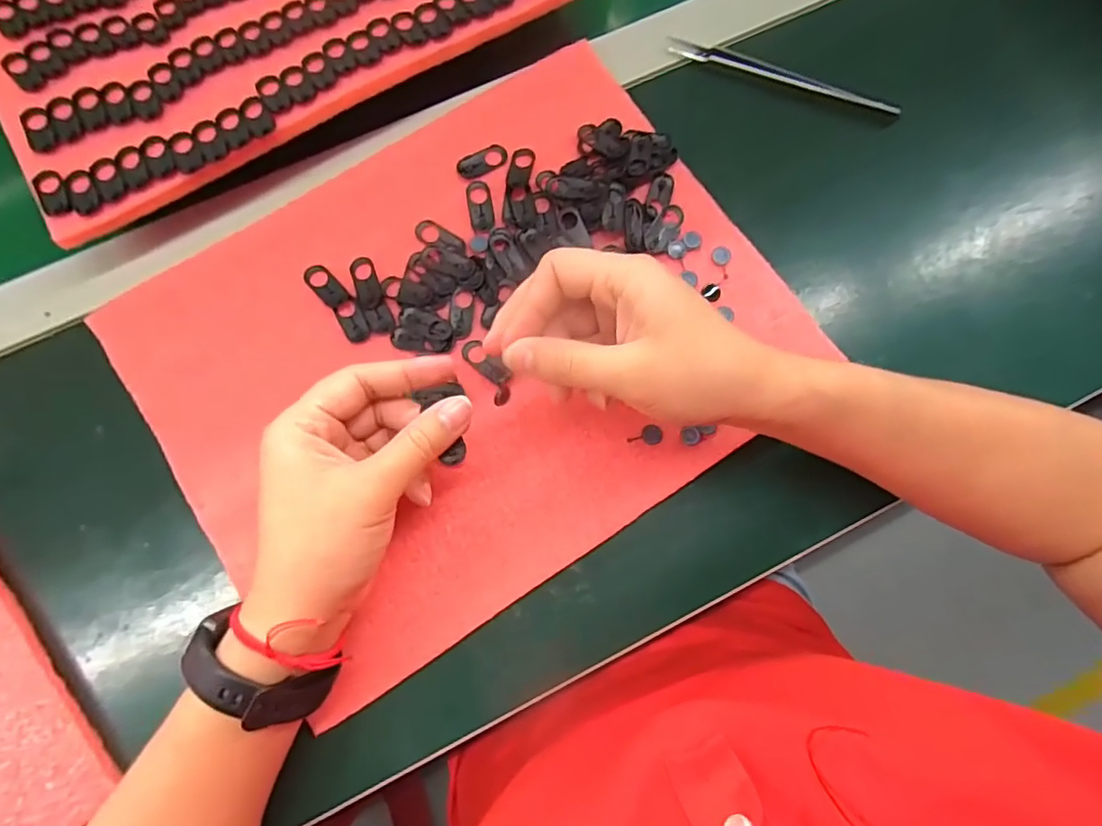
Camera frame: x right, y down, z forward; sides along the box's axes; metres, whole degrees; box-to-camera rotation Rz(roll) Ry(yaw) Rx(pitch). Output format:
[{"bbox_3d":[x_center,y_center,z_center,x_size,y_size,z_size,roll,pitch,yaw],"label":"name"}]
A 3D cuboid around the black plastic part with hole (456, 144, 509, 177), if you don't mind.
[{"bbox_3d":[-0.042,-0.152,0.338,0.031,0.004,0.015,-25,79,-6],"label":"black plastic part with hole"}]

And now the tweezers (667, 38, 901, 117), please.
[{"bbox_3d":[0.148,-0.216,0.361,0.147,0.011,0.014,19,78,4],"label":"tweezers"}]

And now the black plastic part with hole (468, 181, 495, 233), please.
[{"bbox_3d":[-0.042,-0.123,0.333,0.014,0.004,0.032,-9,77,-3],"label":"black plastic part with hole"}]

